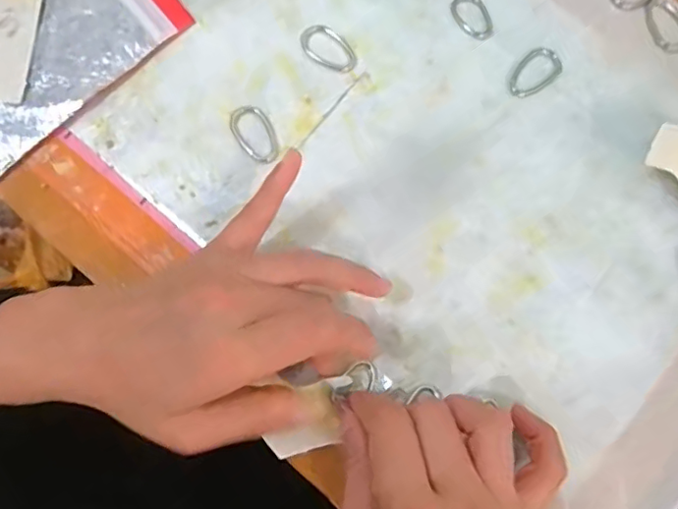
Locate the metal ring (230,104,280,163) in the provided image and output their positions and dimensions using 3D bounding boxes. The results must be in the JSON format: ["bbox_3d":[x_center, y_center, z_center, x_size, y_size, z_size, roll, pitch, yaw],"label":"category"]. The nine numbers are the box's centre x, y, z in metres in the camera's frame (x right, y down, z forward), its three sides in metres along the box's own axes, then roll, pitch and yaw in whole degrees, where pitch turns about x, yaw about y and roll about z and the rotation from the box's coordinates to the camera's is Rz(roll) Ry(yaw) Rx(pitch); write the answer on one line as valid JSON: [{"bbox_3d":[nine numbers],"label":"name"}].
[{"bbox_3d":[-0.045,-0.065,0.304,0.020,0.004,0.035,-28,80,-5],"label":"metal ring"}]

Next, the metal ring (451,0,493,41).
[{"bbox_3d":[0.077,-0.136,0.320,0.020,0.004,0.029,-22,79,-4],"label":"metal ring"}]

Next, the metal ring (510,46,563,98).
[{"bbox_3d":[0.108,-0.100,0.311,0.033,0.004,0.021,-41,81,-7],"label":"metal ring"}]

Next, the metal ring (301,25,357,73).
[{"bbox_3d":[-0.005,-0.117,0.317,0.034,0.005,0.022,37,82,7],"label":"metal ring"}]

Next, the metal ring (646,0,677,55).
[{"bbox_3d":[0.187,-0.131,0.317,0.022,0.004,0.036,-14,79,-2],"label":"metal ring"}]

